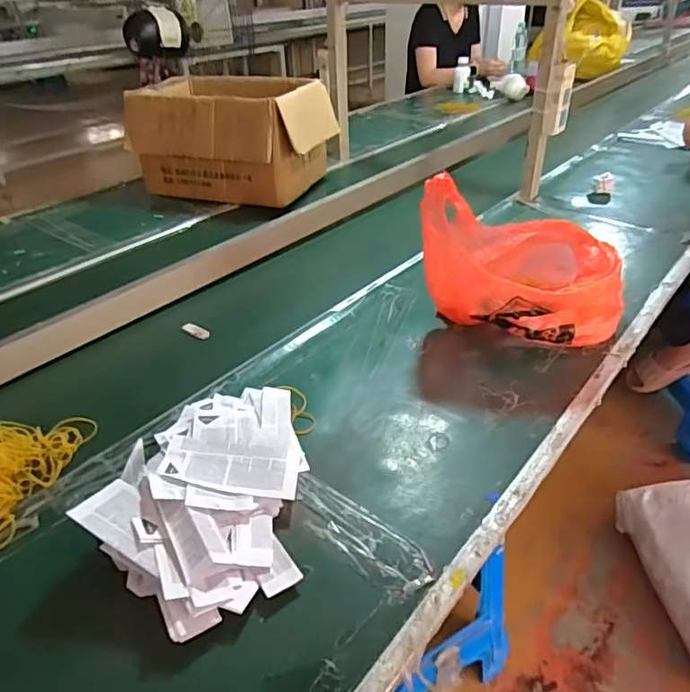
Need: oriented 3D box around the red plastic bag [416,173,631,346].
[{"bbox_3d":[0.278,-0.121,0.806,0.276,0.206,0.203,-19,38,-22],"label":"red plastic bag"}]

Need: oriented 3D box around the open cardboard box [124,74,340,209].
[{"bbox_3d":[-0.267,-0.512,1.369,0.434,0.238,0.296,9,37,16],"label":"open cardboard box"}]

